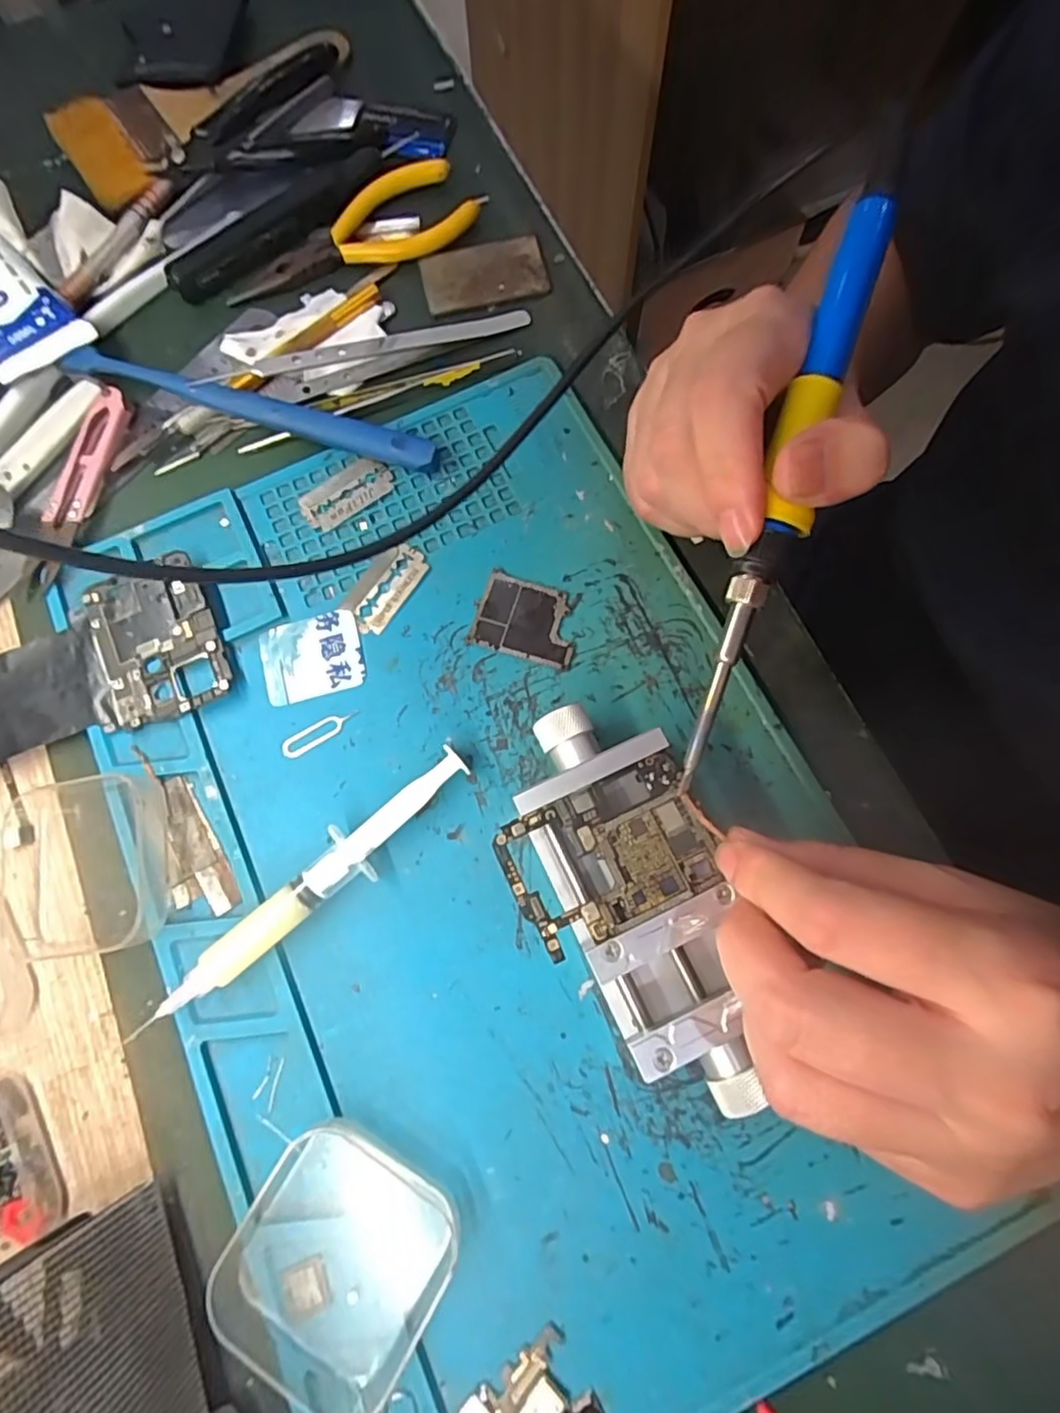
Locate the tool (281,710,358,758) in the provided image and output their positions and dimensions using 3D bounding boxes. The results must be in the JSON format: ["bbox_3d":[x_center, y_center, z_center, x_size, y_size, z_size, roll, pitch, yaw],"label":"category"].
[{"bbox_3d":[-0.084,0.010,0.253,0.033,0.004,0.009,-31,76,-7],"label":"tool"}]

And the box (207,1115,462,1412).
[{"bbox_3d":[-0.060,0.176,0.198,0.064,0.018,0.066,31,78,9],"label":"box"}]

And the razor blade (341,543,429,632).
[{"bbox_3d":[-0.062,-0.051,0.269,0.022,0.004,0.041,33,78,10],"label":"razor blade"}]

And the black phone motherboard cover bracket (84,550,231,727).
[{"bbox_3d":[-0.154,-0.027,0.260,0.048,0.006,0.067,-23,75,-5],"label":"black phone motherboard cover bracket"}]

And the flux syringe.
[{"bbox_3d":[-0.078,0.065,0.232,0.138,0.015,0.018,-39,77,-9],"label":"flux syringe"}]

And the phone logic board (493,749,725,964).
[{"bbox_3d":[0.026,0.049,0.210,0.067,0.004,0.046,-24,76,-5],"label":"phone logic board"}]

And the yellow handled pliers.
[{"bbox_3d":[-0.091,-0.236,0.318,0.126,0.007,0.053,-28,76,-6],"label":"yellow handled pliers"}]

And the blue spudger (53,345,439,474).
[{"bbox_3d":[-0.127,-0.135,0.286,0.176,0.016,0.012,17,76,6],"label":"blue spudger"}]

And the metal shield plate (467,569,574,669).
[{"bbox_3d":[-0.001,-0.037,0.263,0.042,0.004,0.033,15,76,5],"label":"metal shield plate"}]

